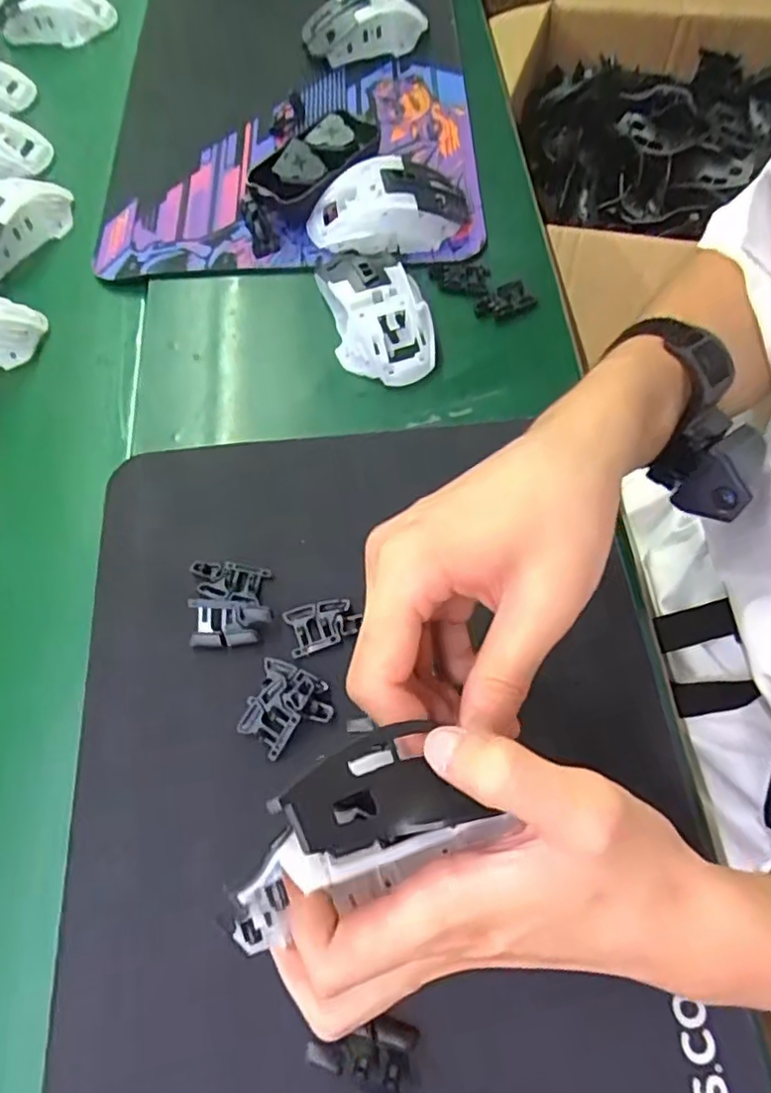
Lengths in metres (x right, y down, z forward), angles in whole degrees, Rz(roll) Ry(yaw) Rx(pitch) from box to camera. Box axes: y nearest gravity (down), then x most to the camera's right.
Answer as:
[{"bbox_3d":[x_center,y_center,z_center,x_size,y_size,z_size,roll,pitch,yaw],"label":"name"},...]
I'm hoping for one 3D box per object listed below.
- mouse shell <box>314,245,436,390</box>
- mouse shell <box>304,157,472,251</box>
[{"bbox_3d":[-0.008,-0.165,0.438,0.063,0.036,0.114,-15,65,-2],"label":"mouse shell"},{"bbox_3d":[0.002,-0.249,0.475,0.117,0.034,0.065,-15,65,-2],"label":"mouse shell"}]

